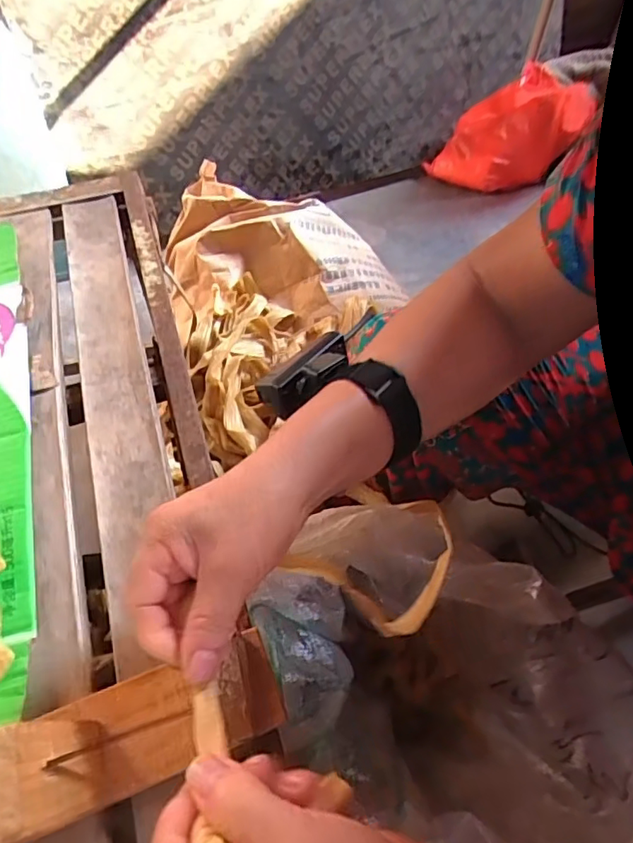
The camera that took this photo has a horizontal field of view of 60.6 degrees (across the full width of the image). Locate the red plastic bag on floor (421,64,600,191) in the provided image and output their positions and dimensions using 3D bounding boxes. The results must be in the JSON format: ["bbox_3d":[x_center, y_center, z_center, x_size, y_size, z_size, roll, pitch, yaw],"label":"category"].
[{"bbox_3d":[0.451,-0.687,1.273,0.307,0.246,0.123,4,55,4],"label":"red plastic bag on floor"}]

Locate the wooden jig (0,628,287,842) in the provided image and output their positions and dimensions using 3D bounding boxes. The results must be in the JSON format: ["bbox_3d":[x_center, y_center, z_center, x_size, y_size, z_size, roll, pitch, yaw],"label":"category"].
[{"bbox_3d":[-0.088,0.155,0.282,0.123,0.109,0.062,-19,61,-13],"label":"wooden jig"}]

